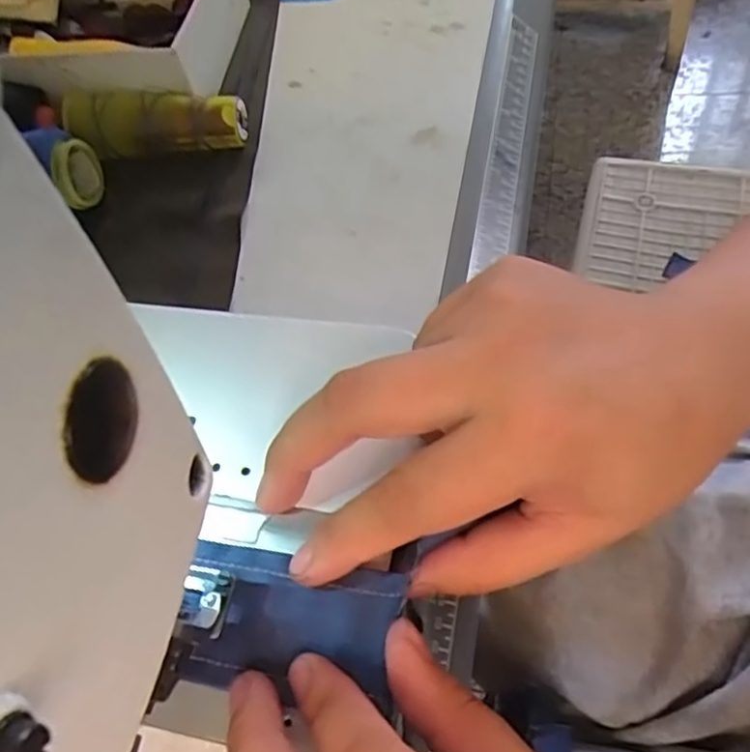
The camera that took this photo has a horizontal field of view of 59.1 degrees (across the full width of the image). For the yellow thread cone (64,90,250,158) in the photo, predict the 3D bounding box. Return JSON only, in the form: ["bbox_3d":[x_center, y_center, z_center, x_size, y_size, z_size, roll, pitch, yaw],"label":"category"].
[{"bbox_3d":[-0.142,-0.160,0.424,0.116,0.037,0.041,4,63,9],"label":"yellow thread cone"}]

